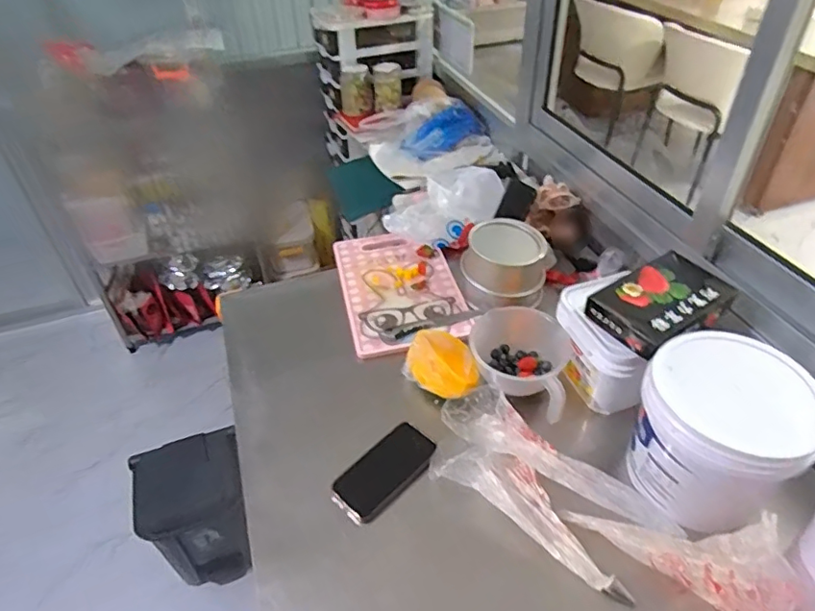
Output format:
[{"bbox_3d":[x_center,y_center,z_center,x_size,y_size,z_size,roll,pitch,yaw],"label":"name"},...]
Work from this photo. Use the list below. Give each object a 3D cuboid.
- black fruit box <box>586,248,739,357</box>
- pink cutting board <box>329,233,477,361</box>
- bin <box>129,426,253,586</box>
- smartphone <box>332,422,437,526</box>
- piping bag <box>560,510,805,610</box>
[{"bbox_3d":[0.374,-0.007,0.825,0.191,0.036,0.136,-25,46,-23],"label":"black fruit box"},{"bbox_3d":[-0.019,-0.043,1.121,0.219,0.022,0.360,-11,42,-8],"label":"pink cutting board"},{"bbox_3d":[-0.508,0.508,1.388,0.248,0.303,0.243,-14,42,-12],"label":"bin"},{"bbox_3d":[-0.033,0.241,0.813,0.156,0.007,0.082,-39,55,-19],"label":"smartphone"},{"bbox_3d":[0.335,0.288,0.690,0.257,0.070,0.116,25,48,28],"label":"piping bag"}]

